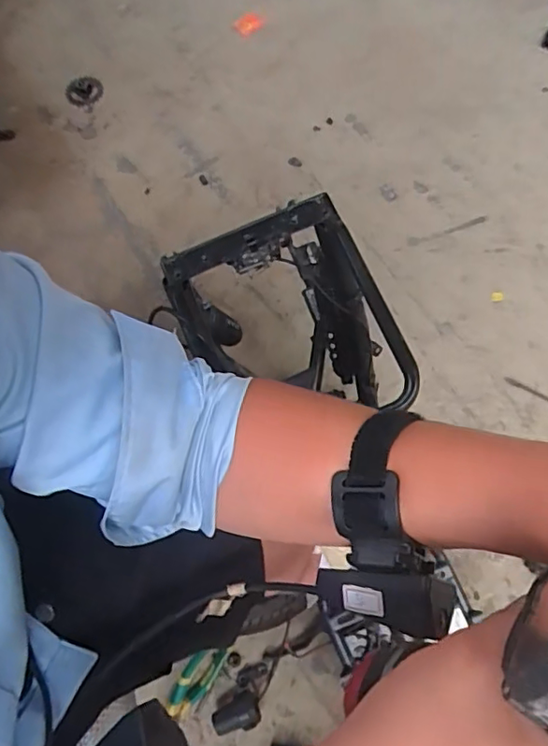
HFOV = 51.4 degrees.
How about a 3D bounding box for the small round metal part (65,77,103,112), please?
[{"bbox_3d":[-0.414,-0.613,1.241,0.089,0.014,0.072,30,74,11],"label":"small round metal part"}]

